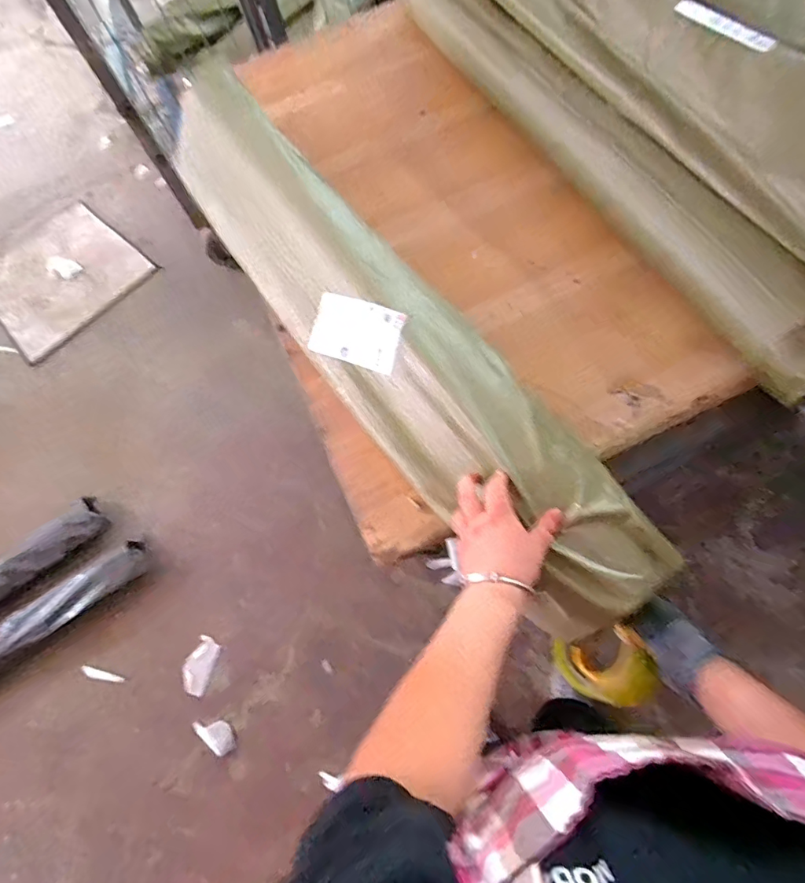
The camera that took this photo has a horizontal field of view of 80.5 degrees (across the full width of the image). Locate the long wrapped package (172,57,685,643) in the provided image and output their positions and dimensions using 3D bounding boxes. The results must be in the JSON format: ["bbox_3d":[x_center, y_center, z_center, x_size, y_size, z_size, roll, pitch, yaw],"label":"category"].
[{"bbox_3d":[-0.050,-0.169,0.600,0.157,0.068,0.902,-35,69,-12],"label":"long wrapped package"}]

